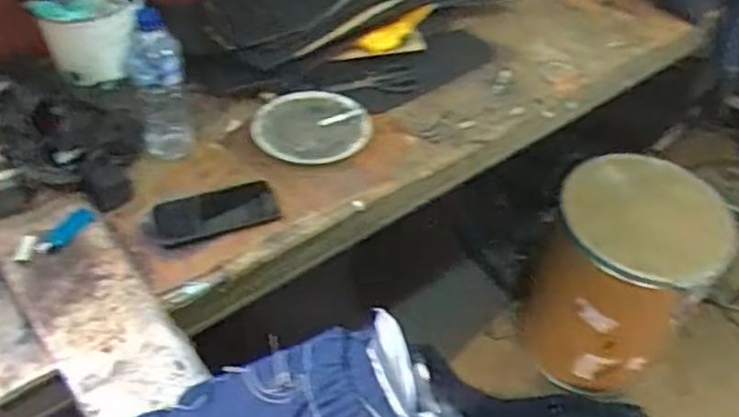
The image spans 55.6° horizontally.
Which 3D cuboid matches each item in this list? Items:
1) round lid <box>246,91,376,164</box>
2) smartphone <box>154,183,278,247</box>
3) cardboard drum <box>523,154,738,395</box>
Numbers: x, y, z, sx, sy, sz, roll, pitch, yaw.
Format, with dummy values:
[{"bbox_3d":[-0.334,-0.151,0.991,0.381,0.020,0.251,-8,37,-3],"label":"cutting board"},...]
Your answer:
[{"bbox_3d":[-0.090,-0.128,1.070,0.173,0.021,0.166,1,45,-1],"label":"round lid"},{"bbox_3d":[-0.204,0.007,0.940,0.156,0.012,0.084,-15,48,-16],"label":"smartphone"},{"bbox_3d":[0.568,0.148,1.594,0.342,0.439,0.311,19,48,17],"label":"cardboard drum"}]

